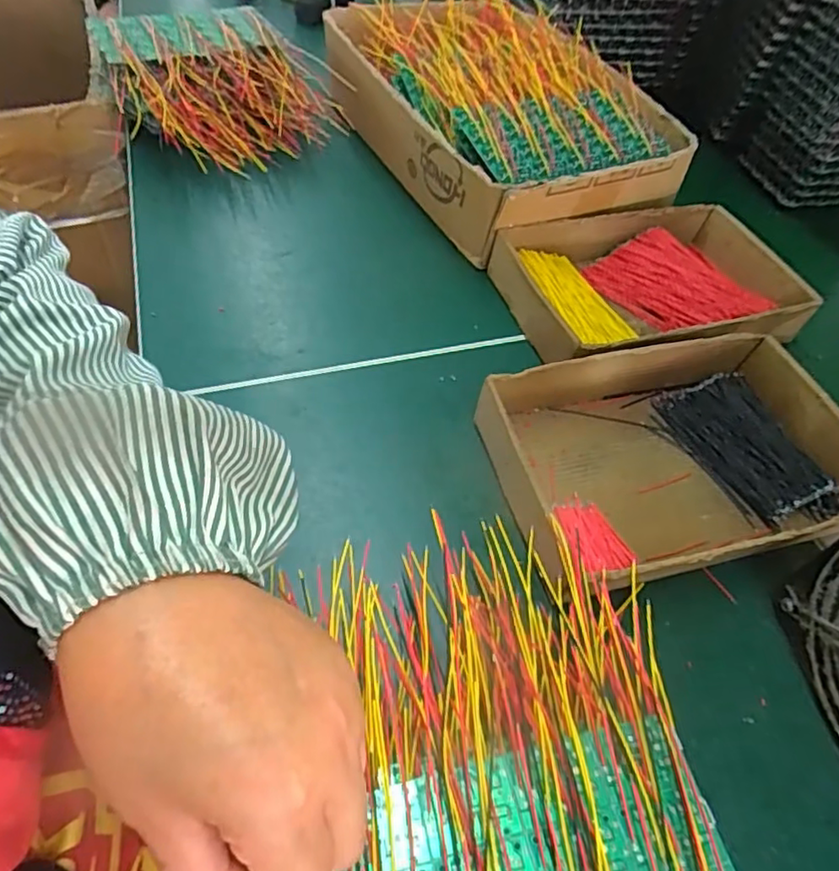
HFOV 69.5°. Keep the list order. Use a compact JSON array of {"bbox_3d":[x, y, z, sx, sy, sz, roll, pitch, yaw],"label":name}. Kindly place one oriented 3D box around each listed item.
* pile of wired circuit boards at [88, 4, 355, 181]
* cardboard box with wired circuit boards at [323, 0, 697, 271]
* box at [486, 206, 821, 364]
[{"bbox_3d":[-0.215,-0.356,0.618,0.214,0.085,0.187,35,57,20],"label":"pile of wired circuit boards"},{"bbox_3d":[0.073,-0.321,0.604,0.246,0.098,0.356,-17,56,-18],"label":"cardboard box with wired circuit boards"},{"bbox_3d":[0.192,-0.124,0.498,0.231,0.042,0.156,-12,54,-16],"label":"box"}]

